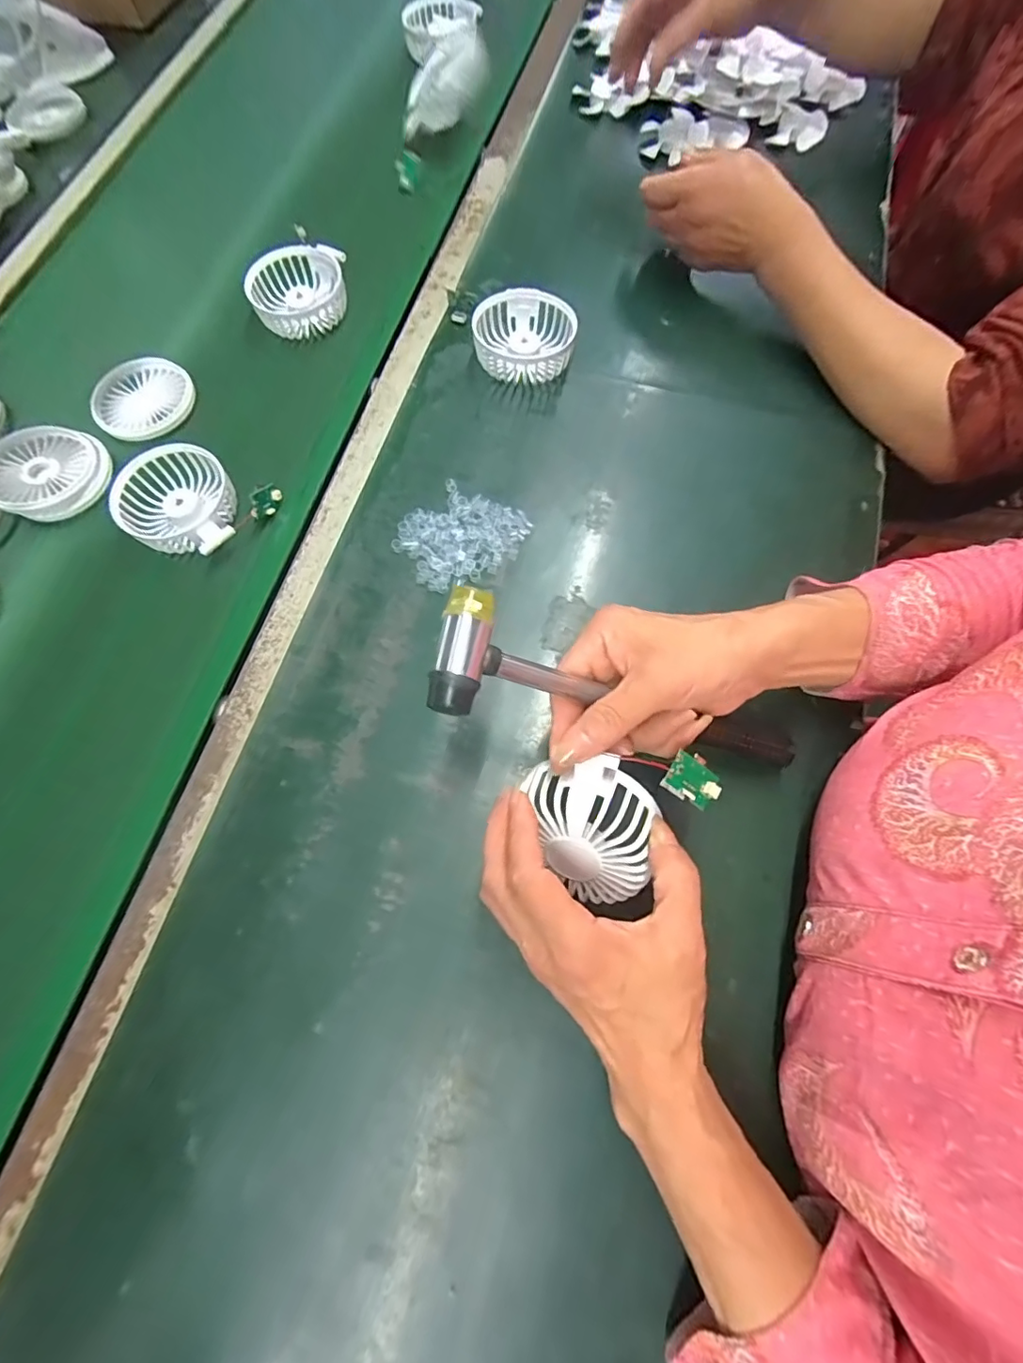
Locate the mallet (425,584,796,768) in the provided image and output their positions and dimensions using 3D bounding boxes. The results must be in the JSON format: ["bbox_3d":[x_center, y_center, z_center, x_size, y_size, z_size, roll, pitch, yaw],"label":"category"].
[{"bbox_3d":[0.072,0.015,0.292,0.240,0.022,0.059,19,69,-26],"label":"mallet"}]

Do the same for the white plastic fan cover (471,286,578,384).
[{"bbox_3d":[0.010,-0.305,0.472,0.092,0.032,0.088,11,72,4],"label":"white plastic fan cover"}]

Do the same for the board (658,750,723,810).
[{"bbox_3d":[0.095,0.052,0.277,0.029,0.007,0.024,38,76,-10],"label":"board"}]

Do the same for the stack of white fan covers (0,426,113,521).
[{"bbox_3d":[-0.391,-0.179,0.442,0.093,0.021,0.089,35,75,11],"label":"stack of white fan covers"}]

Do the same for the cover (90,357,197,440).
[{"bbox_3d":[-0.334,-0.257,0.479,0.083,0.009,0.086,37,75,11],"label":"cover"}]

